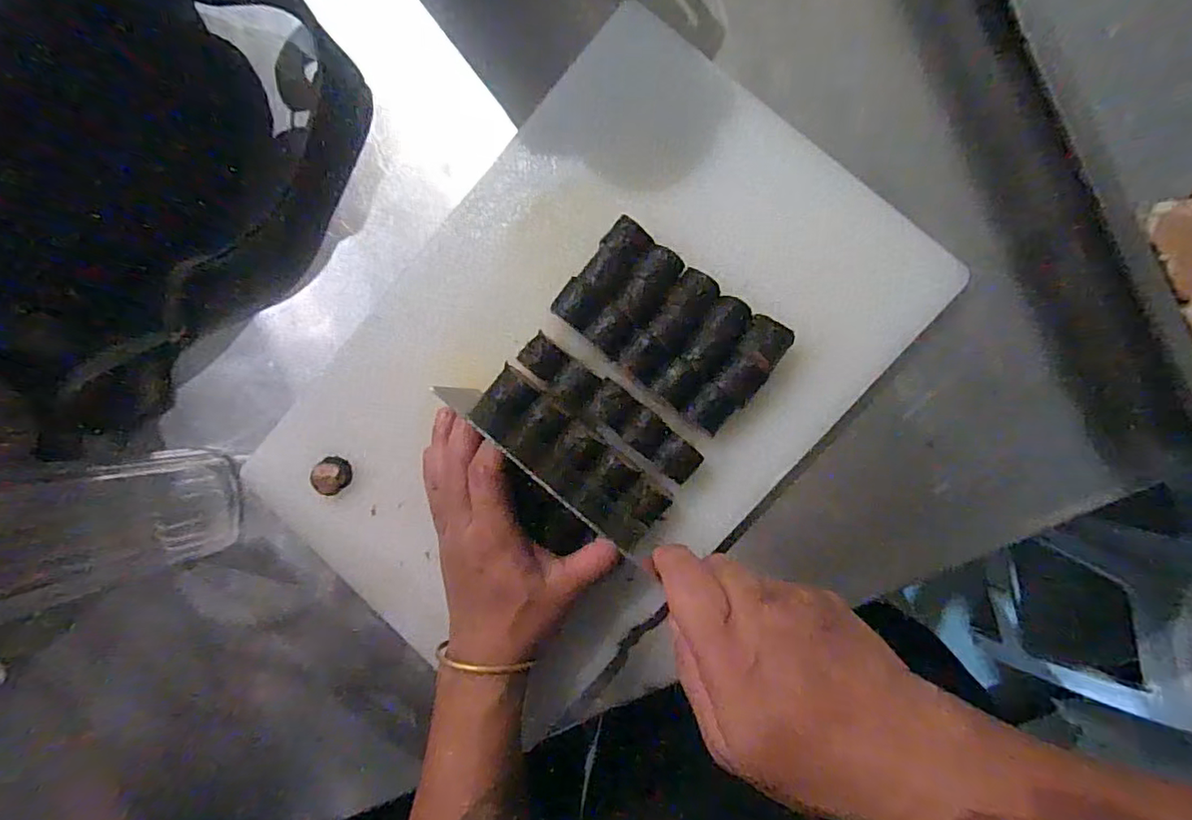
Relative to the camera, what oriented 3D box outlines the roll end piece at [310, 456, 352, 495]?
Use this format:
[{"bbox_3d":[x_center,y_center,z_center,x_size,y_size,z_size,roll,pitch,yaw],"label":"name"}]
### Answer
[{"bbox_3d":[-0.198,0.050,0.437,0.030,0.018,0.026,-35,87,5],"label":"roll end piece"}]

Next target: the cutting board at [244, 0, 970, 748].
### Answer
[{"bbox_3d":[-0.015,-0.022,0.411,0.315,0.023,0.456,41,95,5],"label":"cutting board"}]

